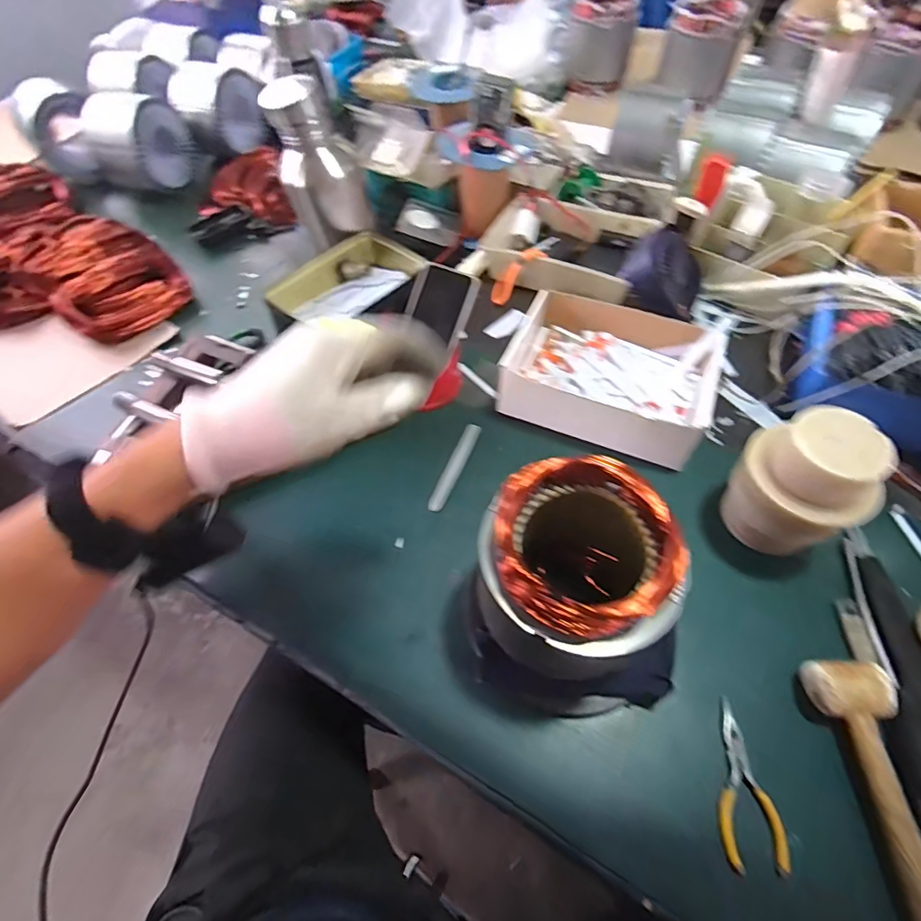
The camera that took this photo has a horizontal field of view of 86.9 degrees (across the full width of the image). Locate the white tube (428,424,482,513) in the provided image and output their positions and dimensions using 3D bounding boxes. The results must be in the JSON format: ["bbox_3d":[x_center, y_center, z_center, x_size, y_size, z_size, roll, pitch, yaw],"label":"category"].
[{"bbox_3d":[-0.005,0.003,0.594,0.021,0.004,0.135,18,60,14],"label":"white tube"}]

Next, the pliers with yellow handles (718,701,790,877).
[{"bbox_3d":[0.237,0.270,0.411,0.048,0.011,0.121,2,58,5],"label":"pliers with yellow handles"}]

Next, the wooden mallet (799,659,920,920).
[{"bbox_3d":[0.350,0.296,0.368,0.055,0.039,0.270,-5,57,0],"label":"wooden mallet"}]

